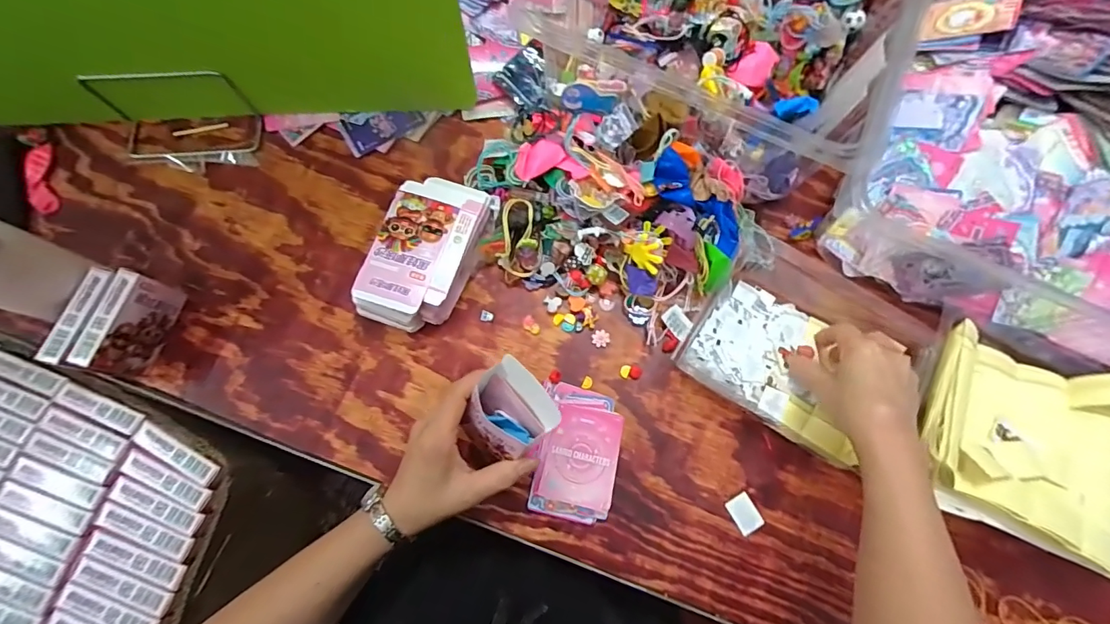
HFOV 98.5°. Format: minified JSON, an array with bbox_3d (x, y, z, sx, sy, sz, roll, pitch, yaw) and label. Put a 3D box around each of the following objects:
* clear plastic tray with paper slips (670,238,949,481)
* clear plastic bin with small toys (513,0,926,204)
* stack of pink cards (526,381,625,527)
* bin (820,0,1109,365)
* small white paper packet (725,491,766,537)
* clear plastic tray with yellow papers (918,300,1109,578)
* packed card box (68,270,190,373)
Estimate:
[{"bbox_3d":[0.250,0.027,0.475,0.194,0.053,0.190,32,75,8],"label":"clear plastic tray with paper slips"},{"bbox_3d":[0.197,-0.398,0.543,0.393,0.118,0.490,26,75,7],"label":"clear plastic bin with small toys"},{"bbox_3d":[0.023,0.134,0.459,0.074,0.018,0.121,12,74,3],"label":"stack of pink cards"},{"bbox_3d":[0.507,-0.186,0.494,0.340,0.109,0.446,27,75,7],"label":"bin"},{"bbox_3d":[0.181,0.192,0.453,0.026,0.004,0.033,-28,76,-8],"label":"small white paper packet"},{"bbox_3d":[0.418,0.104,0.434,0.200,0.096,0.199,25,75,7],"label":"clear plastic tray with yellow papers"},{"bbox_3d":[-0.410,0.012,0.463,0.027,0.060,0.093,16,74,5],"label":"packed card box"}]

